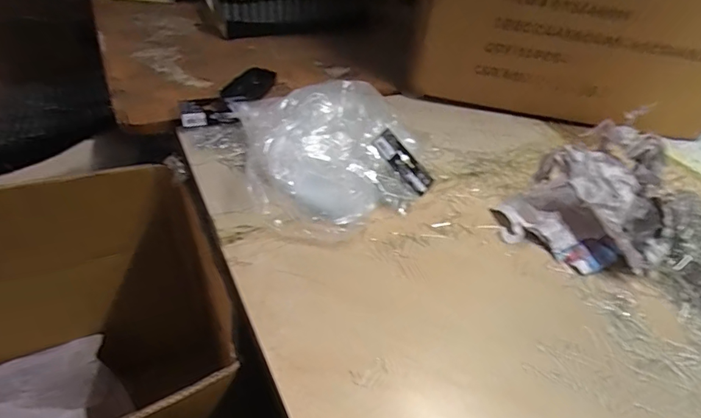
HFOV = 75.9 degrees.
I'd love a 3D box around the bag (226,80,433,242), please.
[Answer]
[{"bbox_3d":[-0.011,-0.083,0.602,0.252,0.093,0.245,-5,42,-13],"label":"bag"}]

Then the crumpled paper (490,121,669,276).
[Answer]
[{"bbox_3d":[0.296,-0.017,0.543,0.188,0.125,0.143,27,44,22],"label":"crumpled paper"}]

